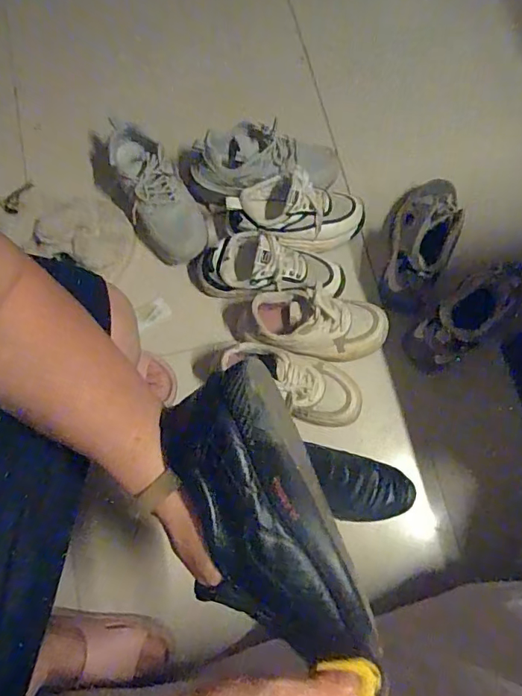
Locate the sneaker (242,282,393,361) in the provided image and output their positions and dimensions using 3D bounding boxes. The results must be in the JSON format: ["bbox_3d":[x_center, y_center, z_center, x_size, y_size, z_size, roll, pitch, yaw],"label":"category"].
[{"bbox_3d":[0.090,-0.043,0.804,0.245,0.083,0.105,7,74,1],"label":"sneaker"}]

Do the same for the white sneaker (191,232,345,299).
[{"bbox_3d":[0.011,-0.139,0.816,0.267,0.098,0.097,4,74,0],"label":"white sneaker"}]

